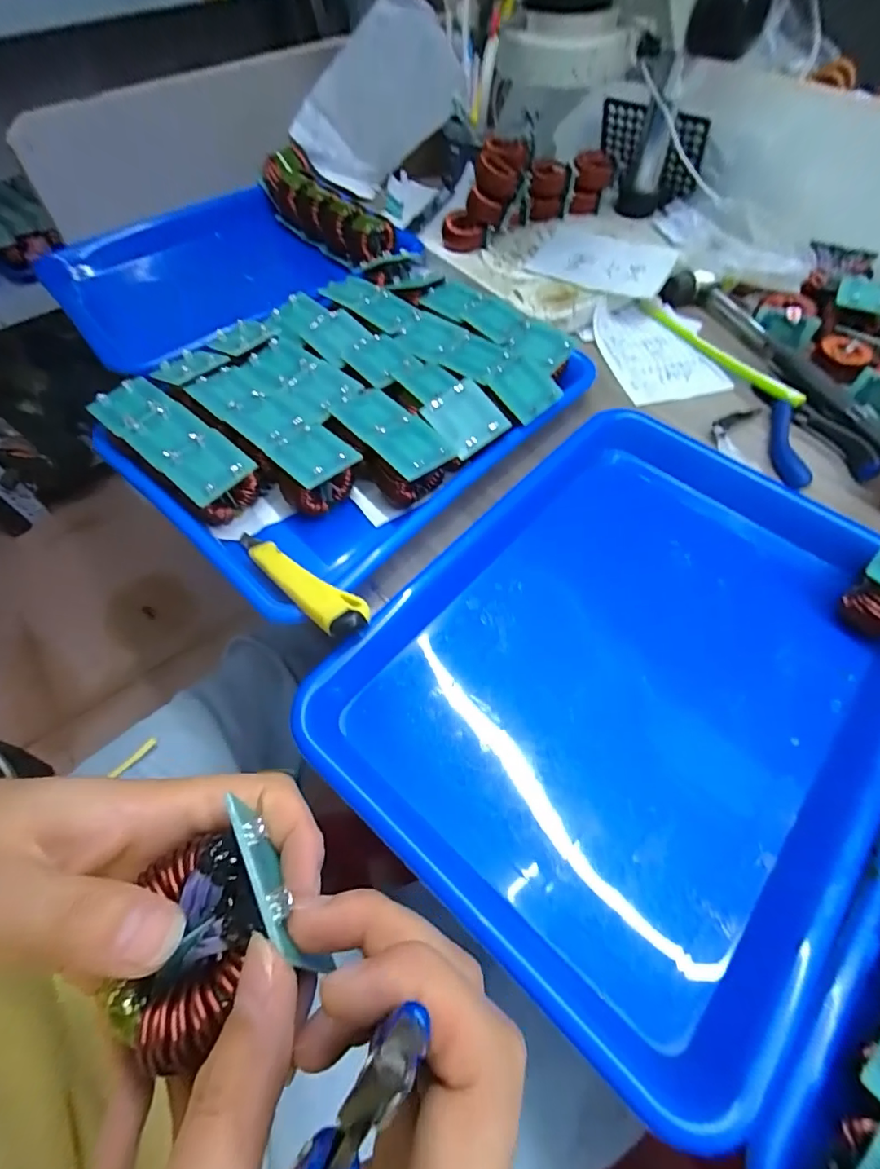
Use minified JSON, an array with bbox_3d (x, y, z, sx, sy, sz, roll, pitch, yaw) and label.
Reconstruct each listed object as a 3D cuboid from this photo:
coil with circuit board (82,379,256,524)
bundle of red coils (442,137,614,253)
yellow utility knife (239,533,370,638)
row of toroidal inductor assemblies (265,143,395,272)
[{"bbox_3d":[-0.185,-0.093,0.346,0.137,0.043,0.047,35,65,21],"label":"coil with circuit board"},{"bbox_3d":[0.088,-0.408,0.503,0.193,0.064,0.068,-30,62,-17],"label":"bundle of red coils"},{"bbox_3d":[-0.090,-0.002,0.302,0.023,0.019,0.136,-38,47,-25],"label":"yellow utility knife"},{"bbox_3d":[-0.123,-0.406,0.534,0.050,0.051,0.208,-35,64,-18],"label":"row of toroidal inductor assemblies"}]

